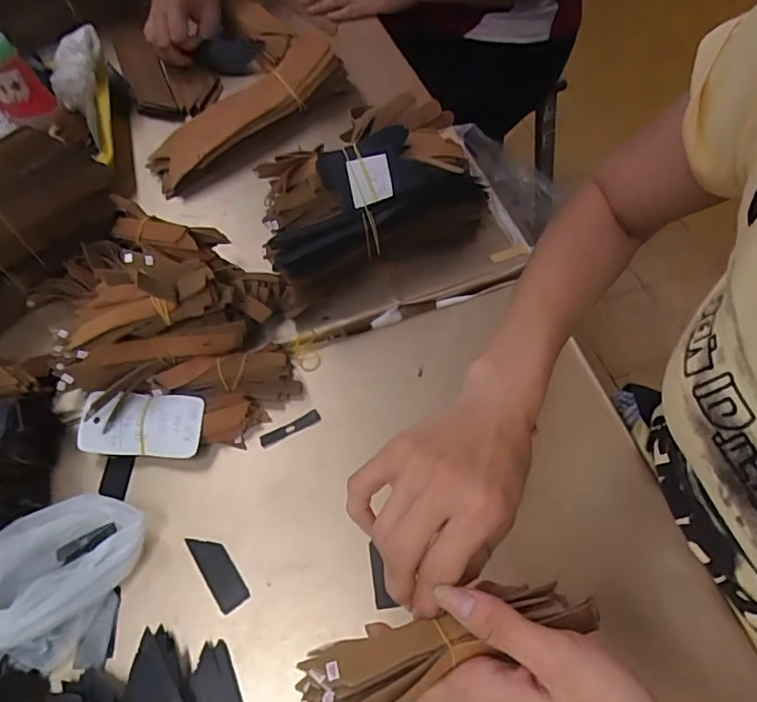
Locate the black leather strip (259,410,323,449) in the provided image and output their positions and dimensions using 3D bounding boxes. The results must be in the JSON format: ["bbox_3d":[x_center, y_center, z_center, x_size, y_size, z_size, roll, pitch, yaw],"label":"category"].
[{"bbox_3d":[-0.076,0.066,0.473,0.054,0.004,0.011,-25,60,-8],"label":"black leather strip"}]

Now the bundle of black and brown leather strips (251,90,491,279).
[{"bbox_3d":[-0.013,-0.163,0.542,0.219,0.109,0.158,-22,60,-7],"label":"bundle of black and brown leather strips"}]

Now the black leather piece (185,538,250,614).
[{"bbox_3d":[-0.122,0.166,0.422,0.024,0.004,0.063,-35,62,-14],"label":"black leather piece"}]

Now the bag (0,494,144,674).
[{"bbox_3d":[-0.239,0.172,0.397,0.138,0.044,0.114,-15,59,-3],"label":"bag"}]

